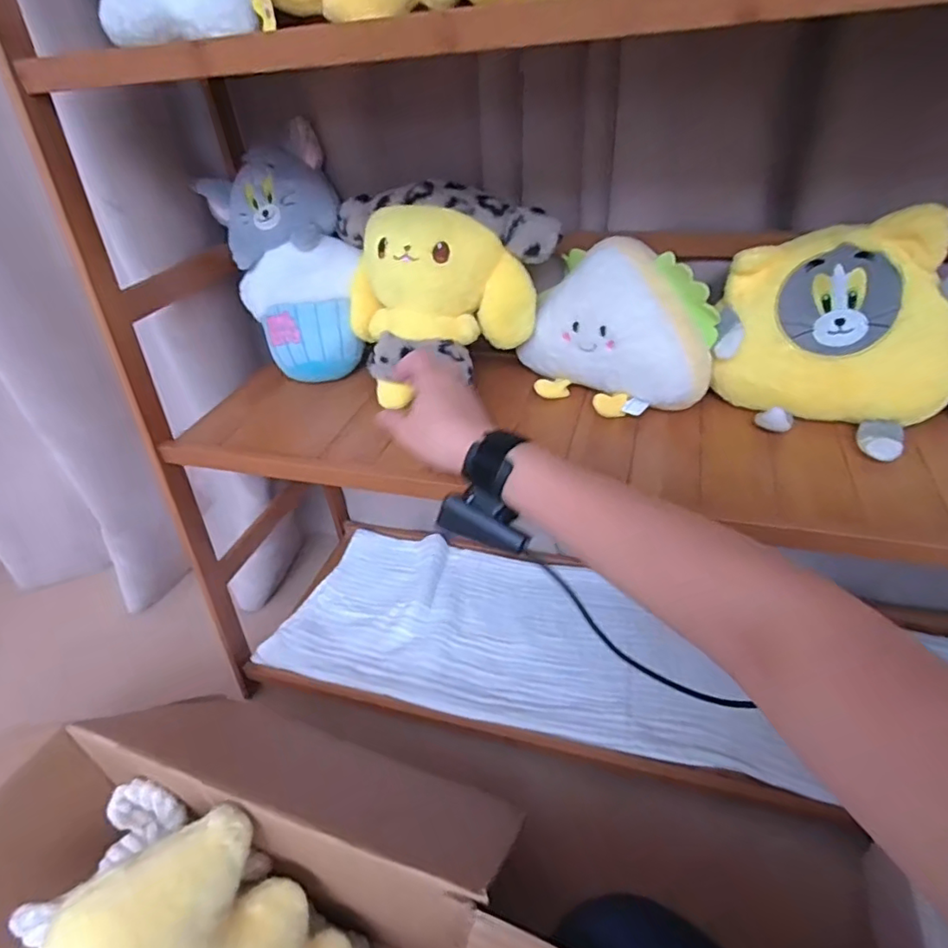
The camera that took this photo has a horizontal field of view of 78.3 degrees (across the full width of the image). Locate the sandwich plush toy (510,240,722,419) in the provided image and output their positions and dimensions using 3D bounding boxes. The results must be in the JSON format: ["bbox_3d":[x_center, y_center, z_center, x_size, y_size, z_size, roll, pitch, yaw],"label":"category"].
[{"bbox_3d":[0.135,-0.148,0.590,0.201,0.138,0.087,23,45,32],"label":"sandwich plush toy"}]

